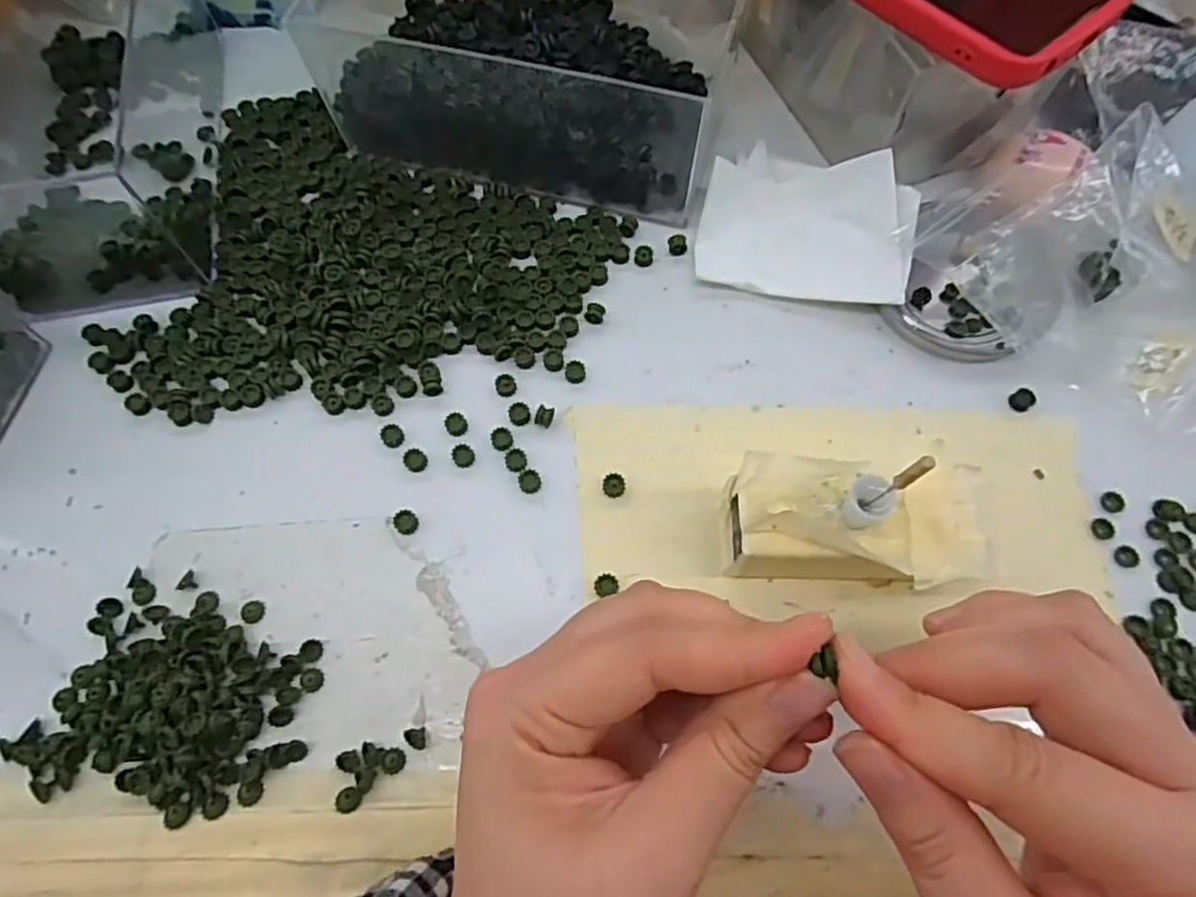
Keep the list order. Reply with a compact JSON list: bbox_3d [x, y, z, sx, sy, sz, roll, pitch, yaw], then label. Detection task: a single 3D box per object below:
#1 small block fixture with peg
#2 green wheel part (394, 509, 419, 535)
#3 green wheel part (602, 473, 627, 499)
[{"bbox_3d":[0.086,0.027,0.238,0.080,0.049,0.042,0,67,1],"label":"small block fixture with peg"},{"bbox_3d":[-0.073,0.028,0.263,0.008,0.006,0.009,40,73,16],"label":"green wheel part"},{"bbox_3d":[0.006,0.014,0.268,0.009,0.005,0.008,-2,67,0],"label":"green wheel part"}]

